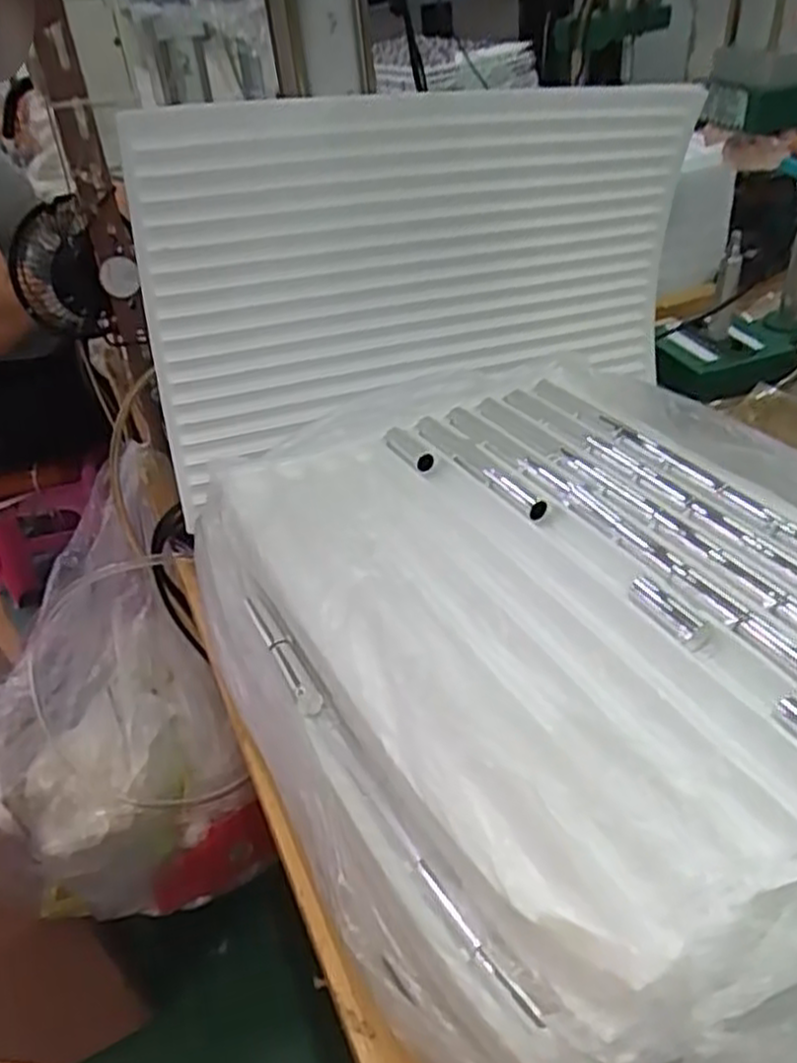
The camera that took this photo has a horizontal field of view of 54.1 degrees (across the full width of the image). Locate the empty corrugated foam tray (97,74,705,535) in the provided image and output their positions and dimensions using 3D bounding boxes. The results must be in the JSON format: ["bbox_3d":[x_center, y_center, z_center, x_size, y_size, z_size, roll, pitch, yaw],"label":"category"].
[{"bbox_3d":[0.036,-0.221,0.657,0.498,0.262,0.052,-18,40,-17],"label":"empty corrugated foam tray"}]

